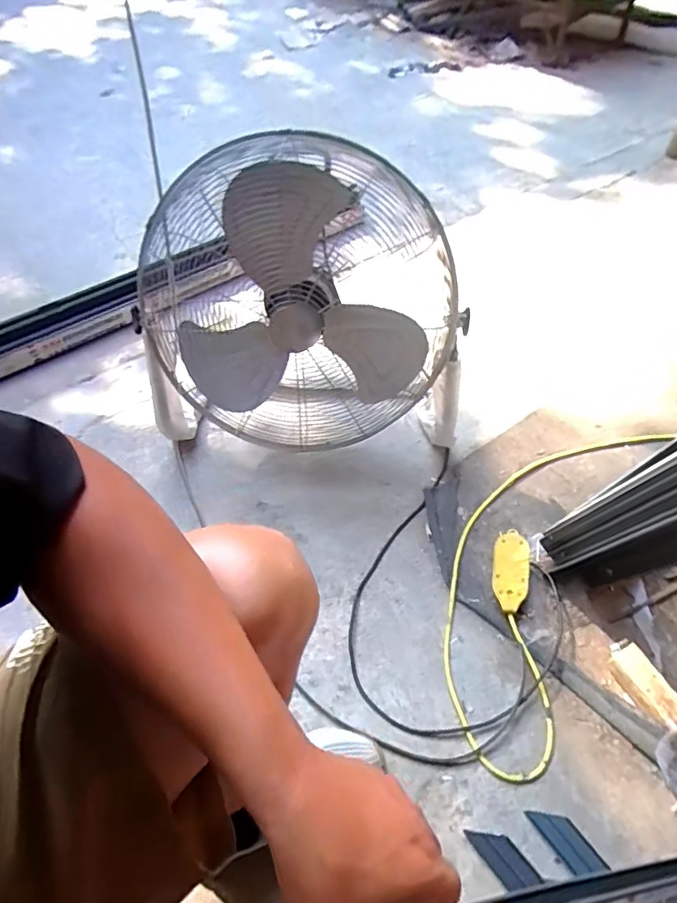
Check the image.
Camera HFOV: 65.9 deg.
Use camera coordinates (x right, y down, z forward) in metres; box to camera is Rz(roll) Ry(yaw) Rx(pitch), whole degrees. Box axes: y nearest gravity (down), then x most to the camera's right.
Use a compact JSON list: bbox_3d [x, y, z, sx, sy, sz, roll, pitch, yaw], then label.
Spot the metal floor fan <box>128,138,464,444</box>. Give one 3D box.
[{"bbox_3d":[-0.084,-0.228,0.945,0.584,0.523,0.221,-4,50,-1],"label":"metal floor fan"}]

